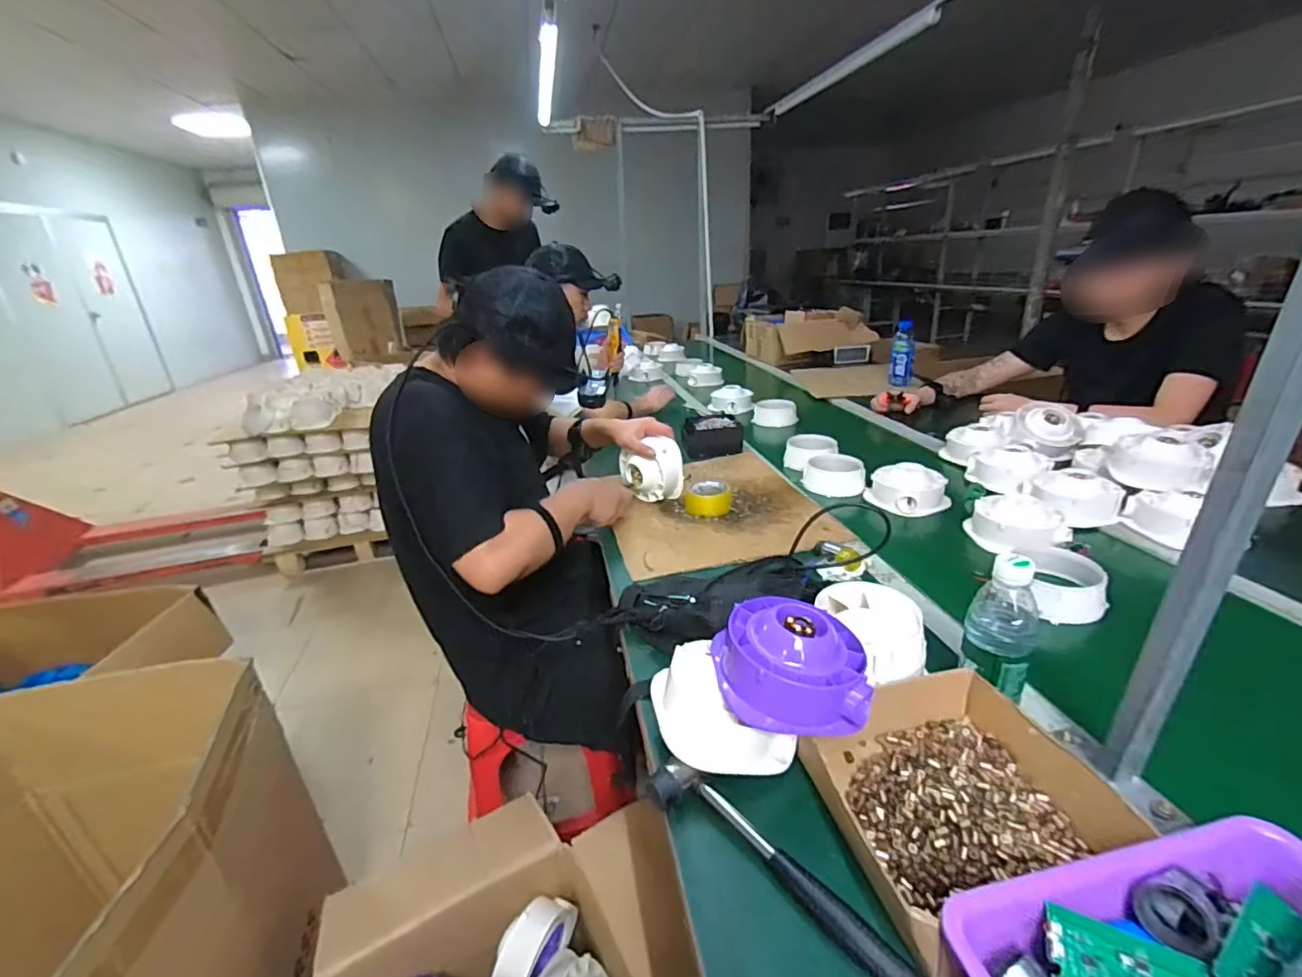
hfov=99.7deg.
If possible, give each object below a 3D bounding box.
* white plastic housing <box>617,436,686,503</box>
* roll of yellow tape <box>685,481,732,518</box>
[{"bbox_3d":[0.001,-0.040,1.130,0.110,0.120,0.106,-18,27,-28],"label":"white plastic housing"},{"bbox_3d":[0.117,0.020,1.112,0.094,0.040,0.093,-4,24,2],"label":"roll of yellow tape"}]

